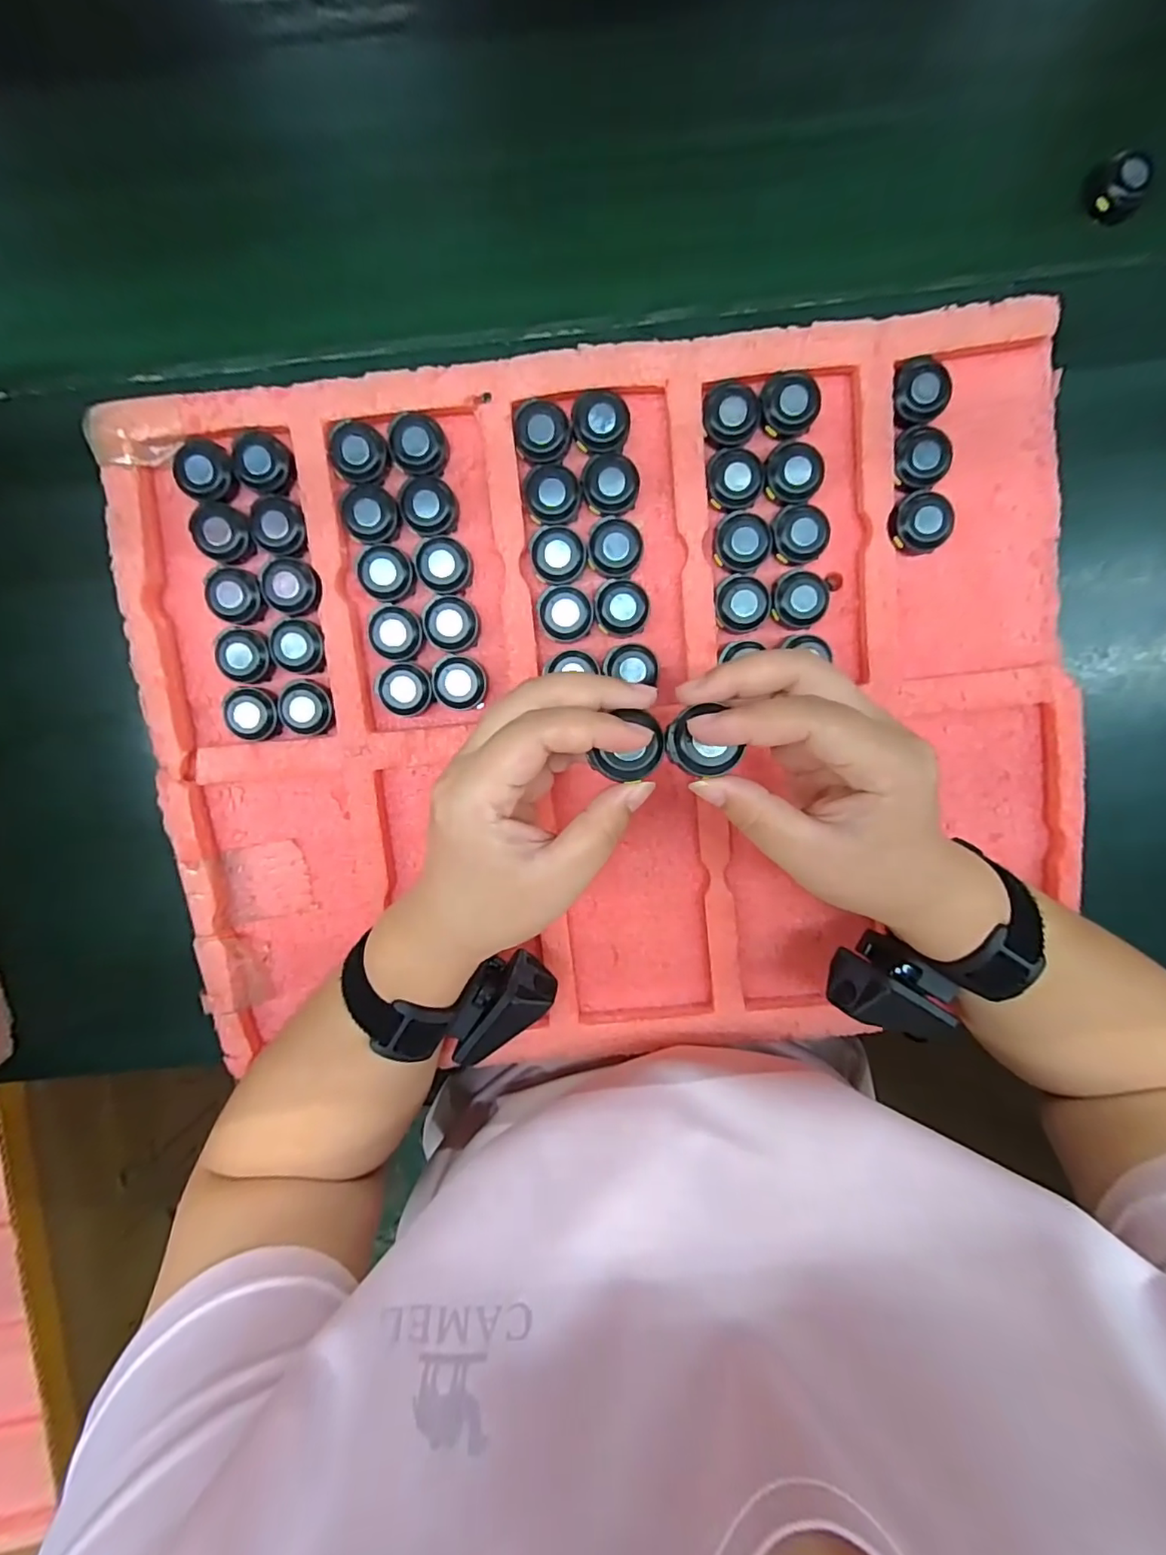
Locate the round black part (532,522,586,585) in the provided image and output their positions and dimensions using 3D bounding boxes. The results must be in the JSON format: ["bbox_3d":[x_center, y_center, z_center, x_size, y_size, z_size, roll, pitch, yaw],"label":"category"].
[{"bbox_3d":[-0.013,-0.120,0.299,0.028,0.010,0.030,0,97,0],"label":"round black part"}]

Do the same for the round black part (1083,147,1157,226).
[{"bbox_3d":[0.286,-0.316,0.298,0.026,0.015,0.029,-44,95,5],"label":"round black part"}]

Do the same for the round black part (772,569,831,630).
[{"bbox_3d":[0.117,-0.096,0.303,0.028,0.015,0.029,0,97,0],"label":"round black part"}]

